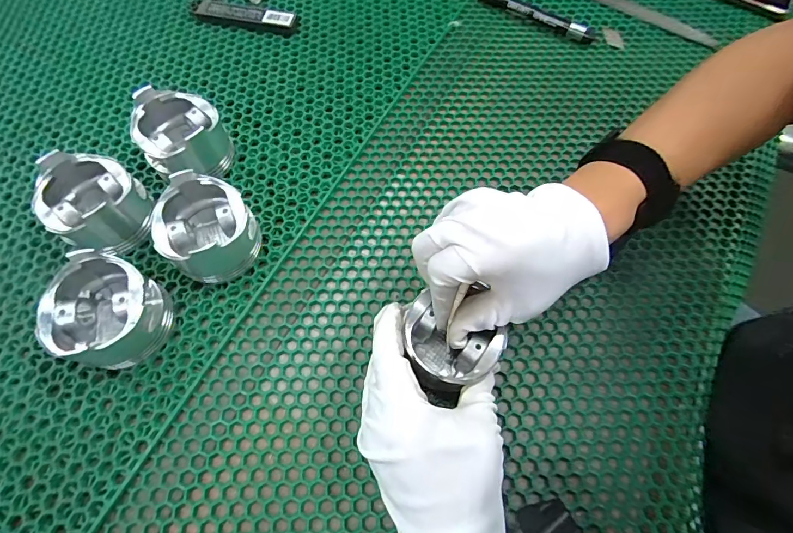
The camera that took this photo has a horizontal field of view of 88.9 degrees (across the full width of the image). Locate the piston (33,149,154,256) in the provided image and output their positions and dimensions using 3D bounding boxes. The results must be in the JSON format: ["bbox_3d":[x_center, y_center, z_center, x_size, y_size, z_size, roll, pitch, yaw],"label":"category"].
[{"bbox_3d":[-0.248,-0.051,0.339,0.069,0.051,0.077,-39,74,-18],"label":"piston"}]

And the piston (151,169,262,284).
[{"bbox_3d":[-0.149,-0.029,0.325,0.068,0.056,0.074,1,66,-3],"label":"piston"}]

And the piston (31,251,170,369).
[{"bbox_3d":[-0.215,0.034,0.299,0.087,0.048,0.074,30,68,10],"label":"piston"}]

